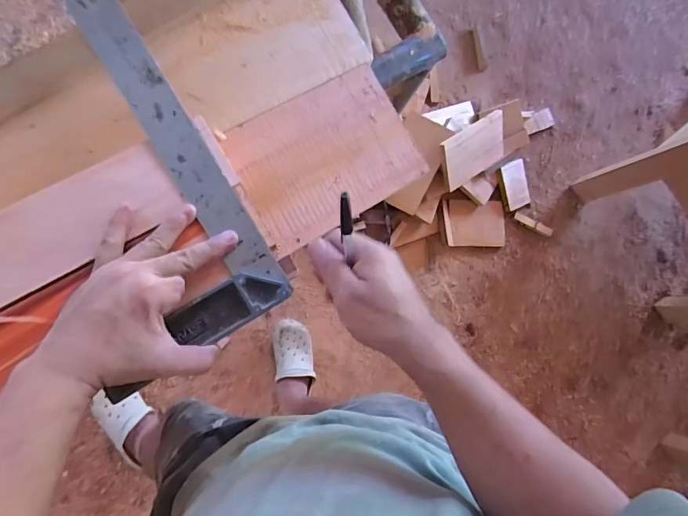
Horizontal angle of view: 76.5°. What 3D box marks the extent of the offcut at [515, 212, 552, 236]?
[{"bbox_3d":[0.620,-0.110,1.428,0.139,0.018,0.029,26,80,-8],"label":"offcut"}]

